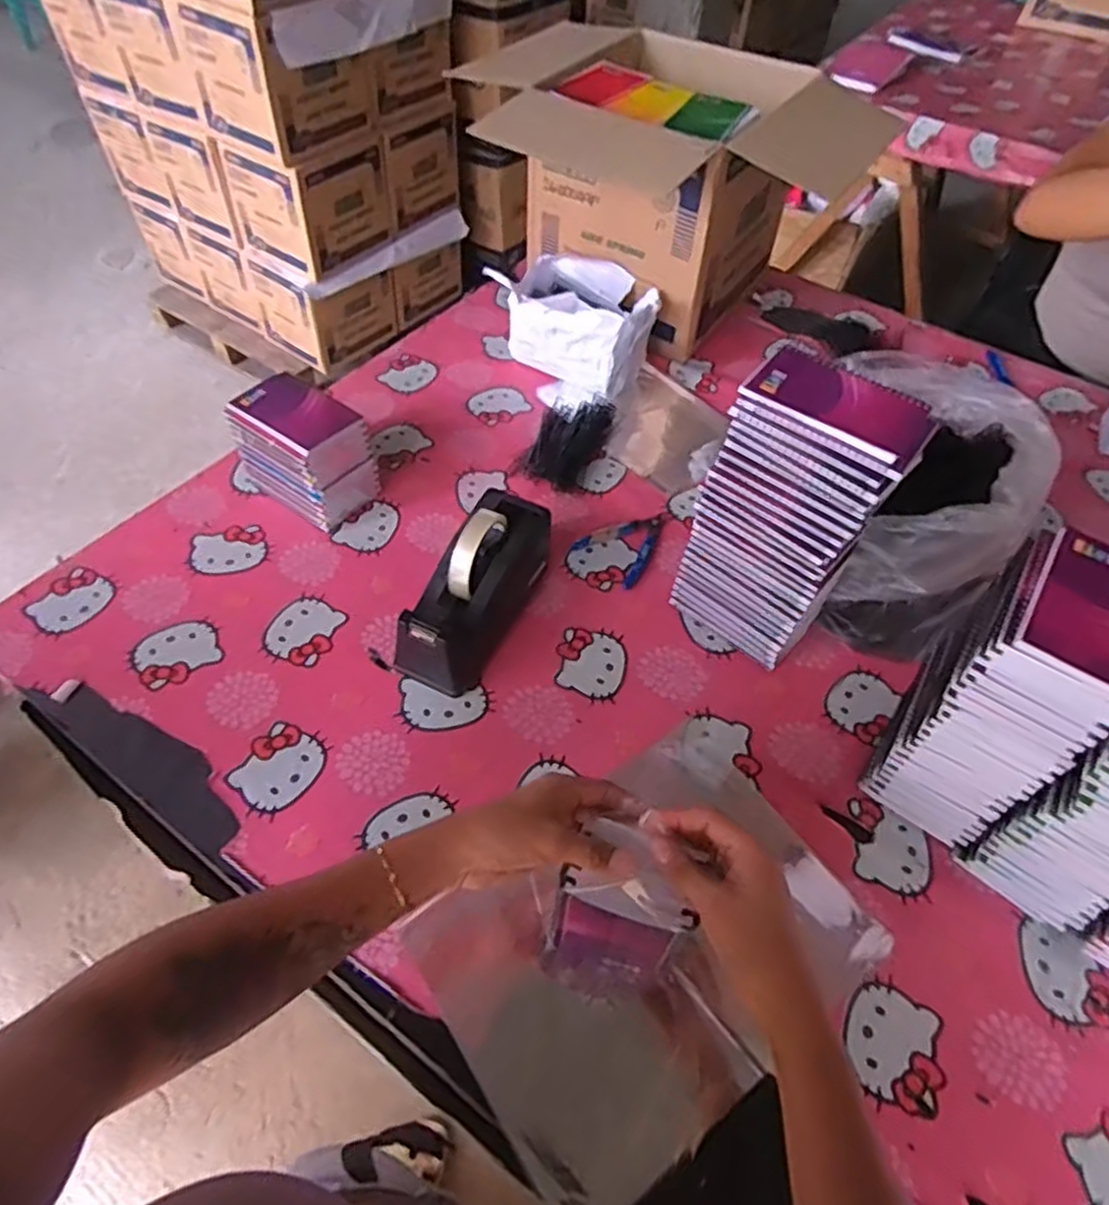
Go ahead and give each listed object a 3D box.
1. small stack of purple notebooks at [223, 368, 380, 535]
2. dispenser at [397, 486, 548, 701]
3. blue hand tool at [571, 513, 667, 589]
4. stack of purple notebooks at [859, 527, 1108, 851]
[{"bbox_3d":[-0.292,-0.176,0.849,0.149,0.125,0.099,32,57,20],"label":"small stack of purple notebooks"},{"bbox_3d":[-0.079,-0.017,0.744,0.079,0.122,0.208,23,55,14],"label":"dispenser"},{"bbox_3d":[0.088,-0.071,0.861,0.083,0.012,0.113,37,59,23],"label":"blue hand tool"},{"bbox_3d":[0.354,0.083,0.599,0.092,0.265,0.125,30,57,19],"label":"stack of purple notebooks"}]

